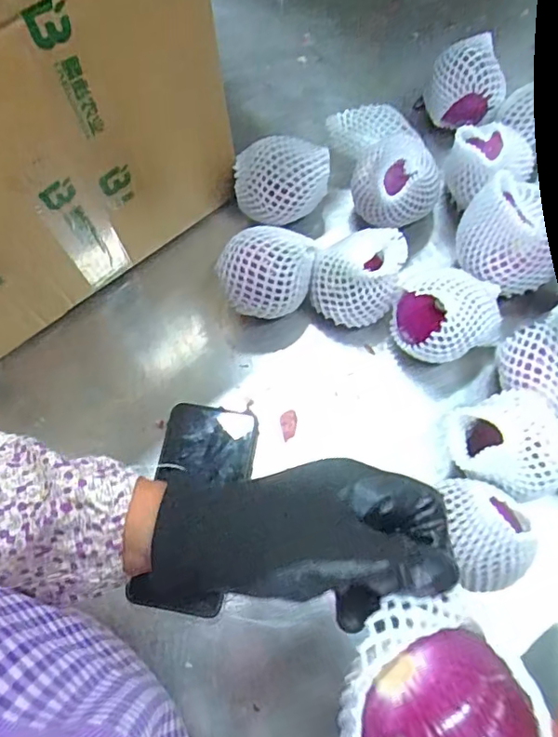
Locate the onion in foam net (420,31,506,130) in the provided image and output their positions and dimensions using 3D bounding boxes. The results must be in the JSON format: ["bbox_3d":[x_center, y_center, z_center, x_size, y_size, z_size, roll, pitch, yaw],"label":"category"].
[{"bbox_3d":[0.190,-0.282,0.578,0.074,0.080,0.078,18,71,10],"label":"onion in foam net"}]

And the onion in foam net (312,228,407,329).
[{"bbox_3d":[0.069,-0.077,0.507,0.075,0.082,0.071,10,70,7],"label":"onion in foam net"}]

